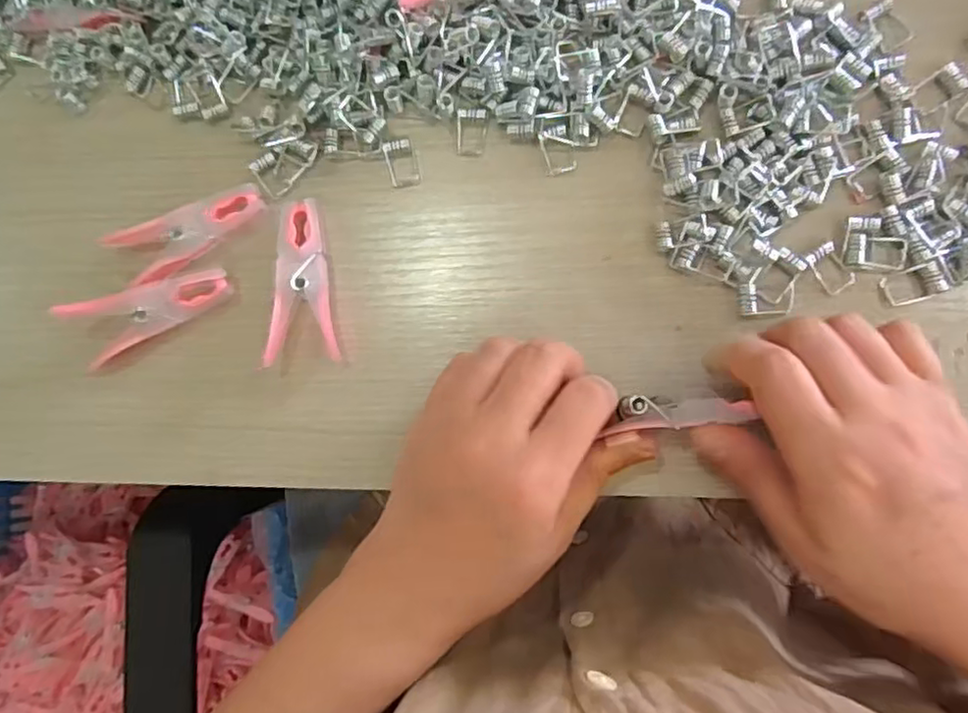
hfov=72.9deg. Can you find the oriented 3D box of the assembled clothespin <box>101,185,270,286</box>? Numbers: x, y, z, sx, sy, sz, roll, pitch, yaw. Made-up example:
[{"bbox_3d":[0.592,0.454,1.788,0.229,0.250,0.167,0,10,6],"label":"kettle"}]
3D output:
[{"bbox_3d":[-0.145,-0.057,0.319,0.080,0.018,0.033,-20,81,5],"label":"assembled clothespin"}]

